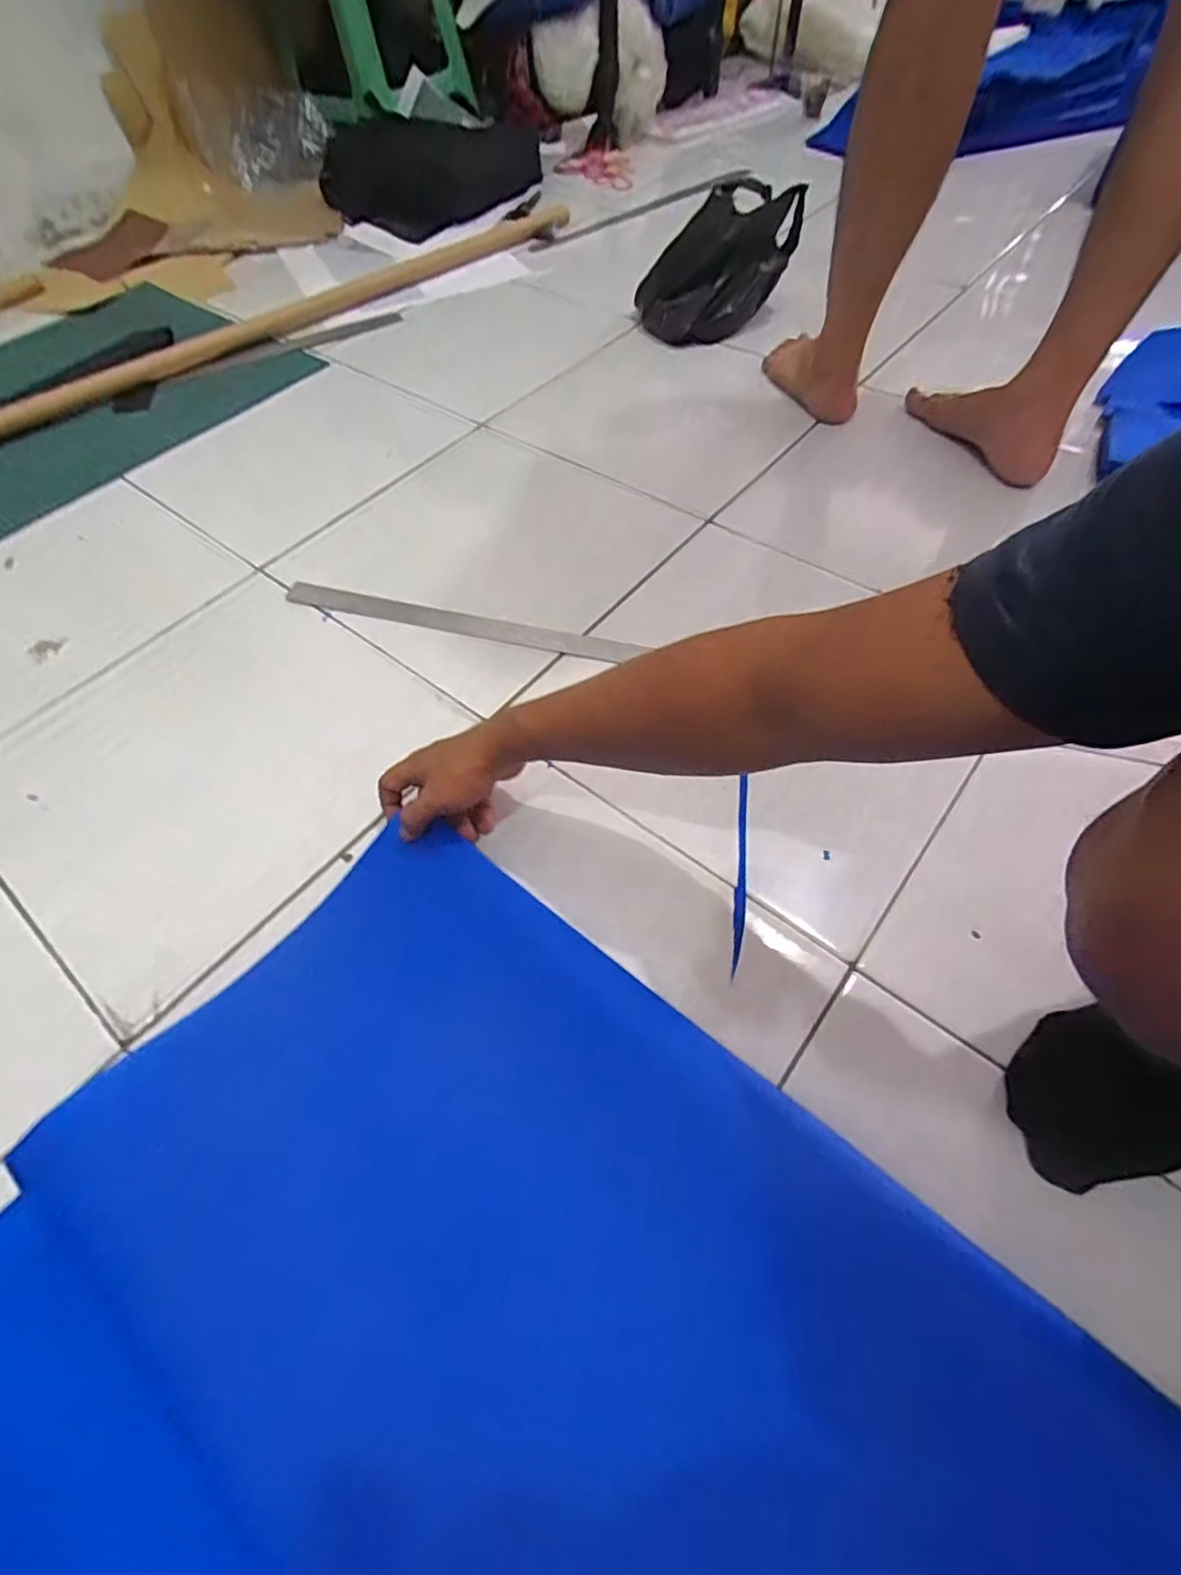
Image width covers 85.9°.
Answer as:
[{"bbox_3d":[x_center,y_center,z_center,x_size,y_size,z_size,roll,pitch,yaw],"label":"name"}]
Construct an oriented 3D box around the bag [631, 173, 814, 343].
[{"bbox_3d":[0.200,-0.824,1.011,0.210,0.164,0.157,-20,60,-10],"label":"bag"}]

